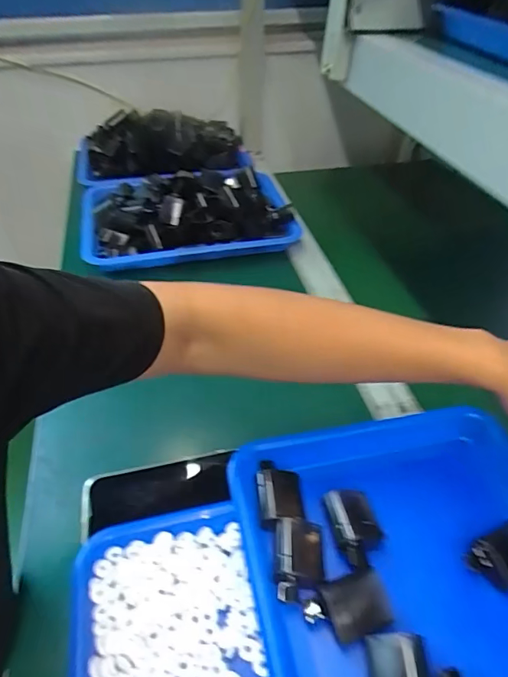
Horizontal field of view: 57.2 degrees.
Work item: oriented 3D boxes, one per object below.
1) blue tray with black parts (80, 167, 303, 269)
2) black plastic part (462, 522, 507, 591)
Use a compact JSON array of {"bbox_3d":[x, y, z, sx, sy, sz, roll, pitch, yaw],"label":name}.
[{"bbox_3d":[-0.106,-0.213,0.758,0.332,0.063,0.251,-8,43,-9],"label":"blue tray with black parts"},{"bbox_3d":[0.185,0.160,0.341,0.052,0.017,0.033,-19,46,-19],"label":"black plastic part"}]

